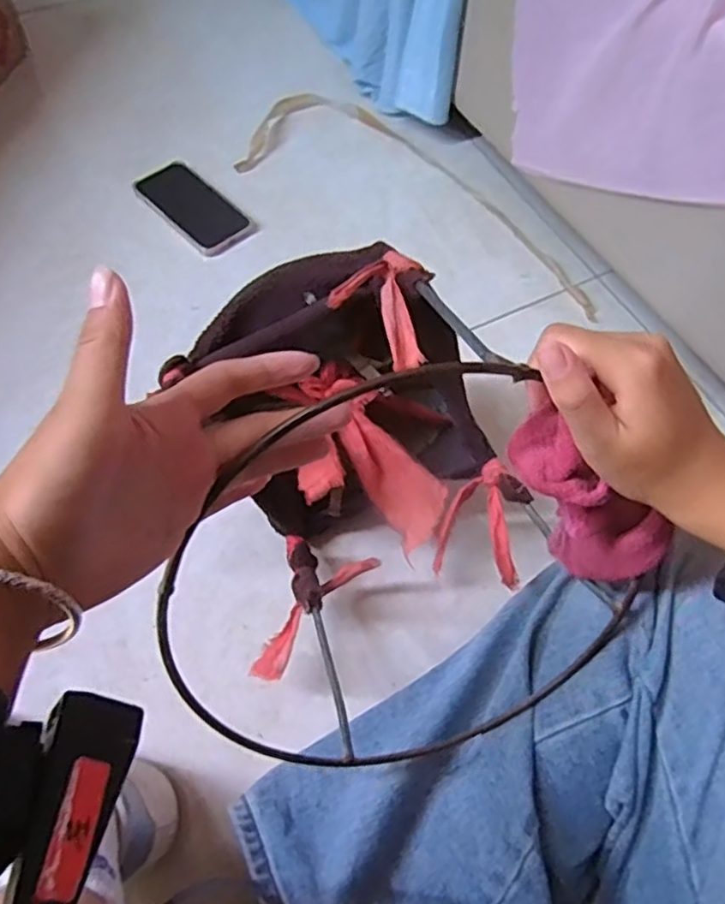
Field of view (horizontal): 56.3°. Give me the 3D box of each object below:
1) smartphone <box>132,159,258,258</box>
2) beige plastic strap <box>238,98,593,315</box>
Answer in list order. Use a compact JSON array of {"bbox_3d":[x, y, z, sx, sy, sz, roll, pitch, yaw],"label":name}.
[{"bbox_3d":[-0.204,-0.299,0.815,0.078,0.011,0.155,-39,66,-21],"label":"smartphone"},{"bbox_3d":[0.088,-0.337,0.865,0.494,0.021,0.189,26,67,9],"label":"beige plastic strap"}]

